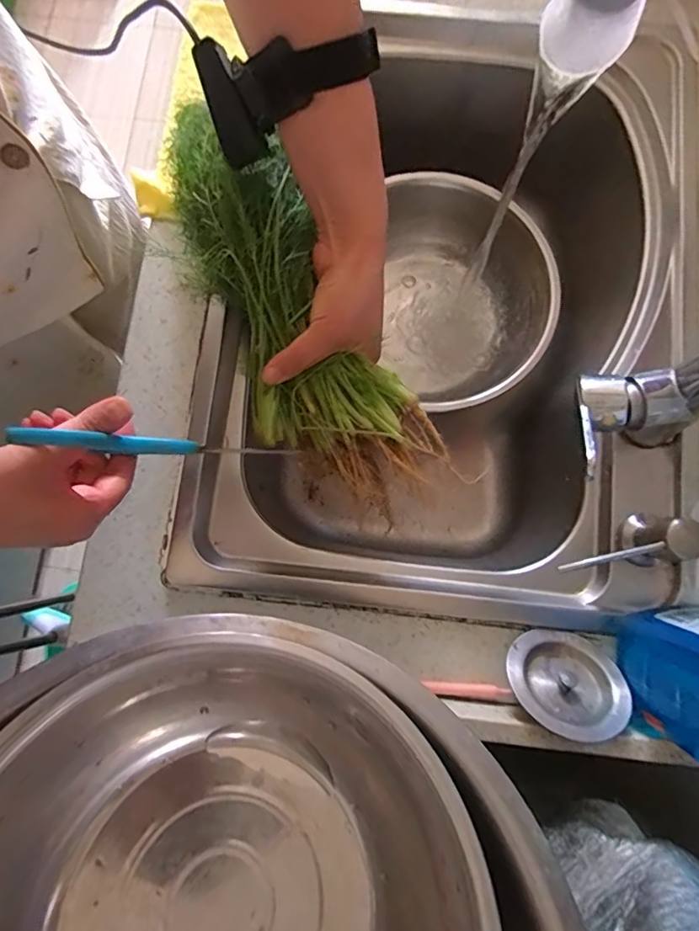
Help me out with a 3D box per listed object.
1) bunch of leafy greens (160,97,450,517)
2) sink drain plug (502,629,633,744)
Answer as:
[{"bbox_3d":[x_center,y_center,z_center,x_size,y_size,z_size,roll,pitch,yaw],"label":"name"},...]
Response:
[{"bbox_3d":[-0.052,-0.114,0.404,0.110,0.093,0.318,-32,86,-5],"label":"bunch of leafy greens"},{"bbox_3d":[0.157,0.159,0.372,0.082,0.014,0.079,1,36,-1],"label":"sink drain plug"}]

